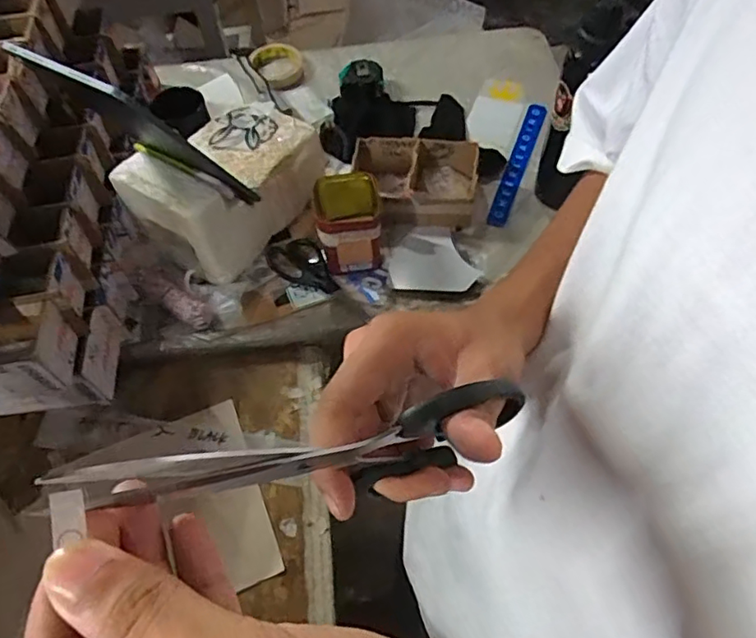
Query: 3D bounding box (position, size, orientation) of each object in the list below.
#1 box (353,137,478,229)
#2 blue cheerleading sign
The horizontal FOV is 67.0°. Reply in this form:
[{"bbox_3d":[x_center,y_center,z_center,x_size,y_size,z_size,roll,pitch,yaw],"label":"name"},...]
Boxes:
[{"bbox_3d":[0.054,-0.195,0.817,0.173,0.062,0.119,2,59,5],"label":"box"},{"bbox_3d":[0.211,-0.237,0.856,0.032,0.007,0.264,16,61,13],"label":"blue cheerleading sign"}]

